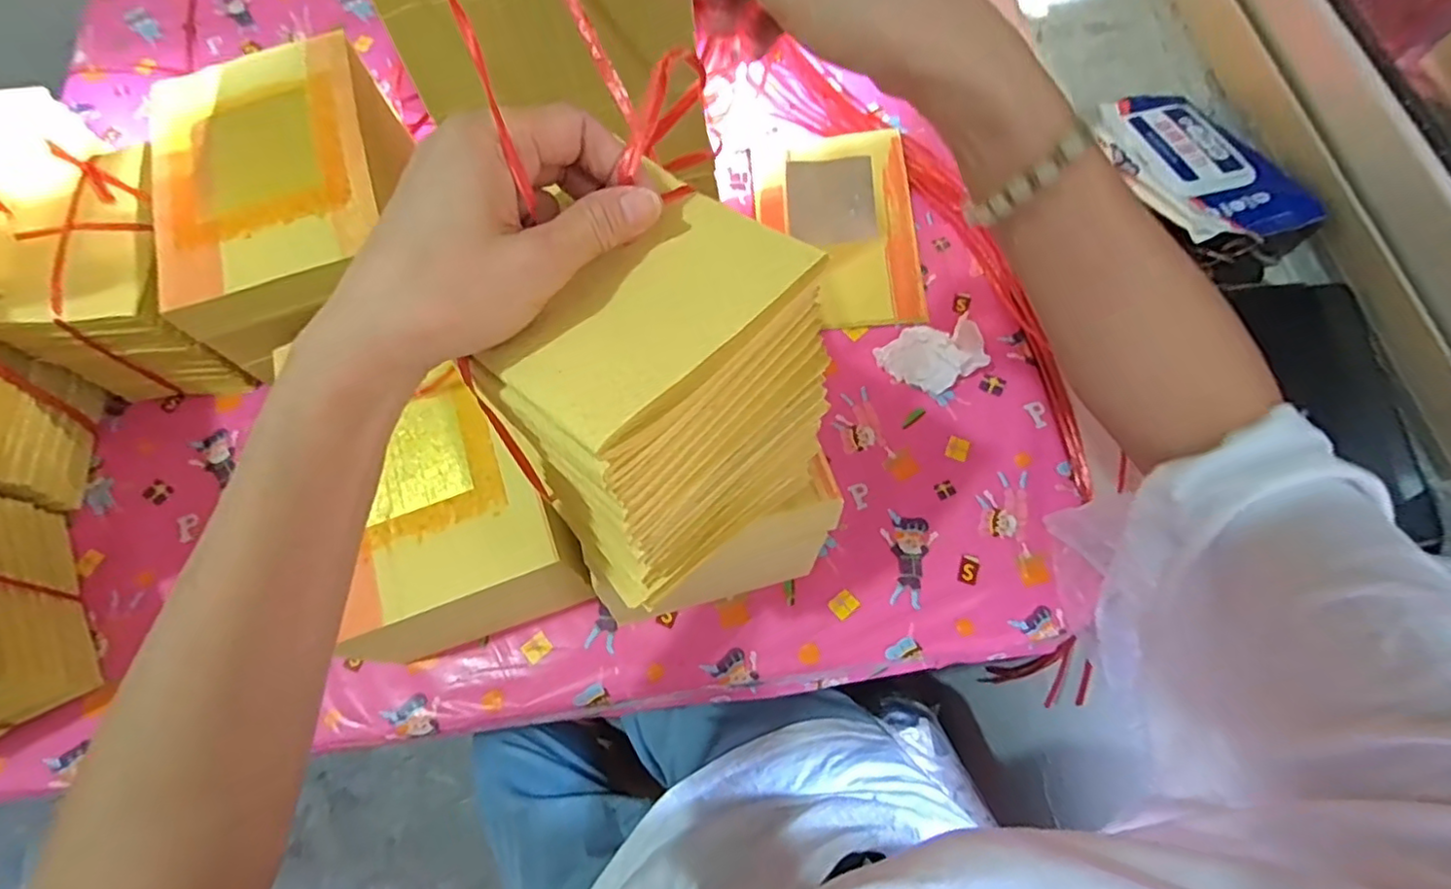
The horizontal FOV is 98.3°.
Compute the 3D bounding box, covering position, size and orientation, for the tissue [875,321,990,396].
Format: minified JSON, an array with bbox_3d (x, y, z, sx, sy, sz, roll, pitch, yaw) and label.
[{"bbox_3d":[0.192,-0.079,0.574,0.093,0.027,0.058,-14,70,-6],"label":"tissue"}]

